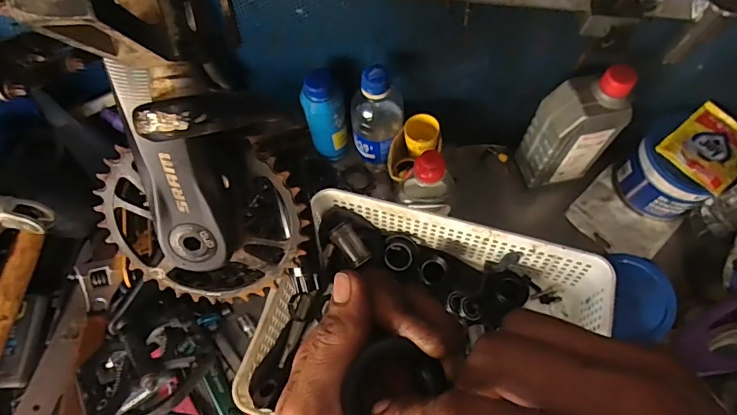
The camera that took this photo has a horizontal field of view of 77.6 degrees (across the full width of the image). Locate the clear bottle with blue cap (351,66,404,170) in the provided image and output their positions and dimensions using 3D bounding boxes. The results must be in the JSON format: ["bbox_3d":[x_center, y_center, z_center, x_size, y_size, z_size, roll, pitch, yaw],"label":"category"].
[{"bbox_3d":[0.011,-0.099,0.546,0.061,0.159,0.057,0,64,2],"label":"clear bottle with blue cap"}]

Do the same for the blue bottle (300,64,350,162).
[{"bbox_3d":[-0.051,-0.105,0.567,0.046,0.147,0.039,-9,64,-2],"label":"blue bottle"}]

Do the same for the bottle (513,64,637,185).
[{"bbox_3d":[0.235,-0.087,0.531,0.080,0.179,0.052,-9,64,-2],"label":"bottle"}]

